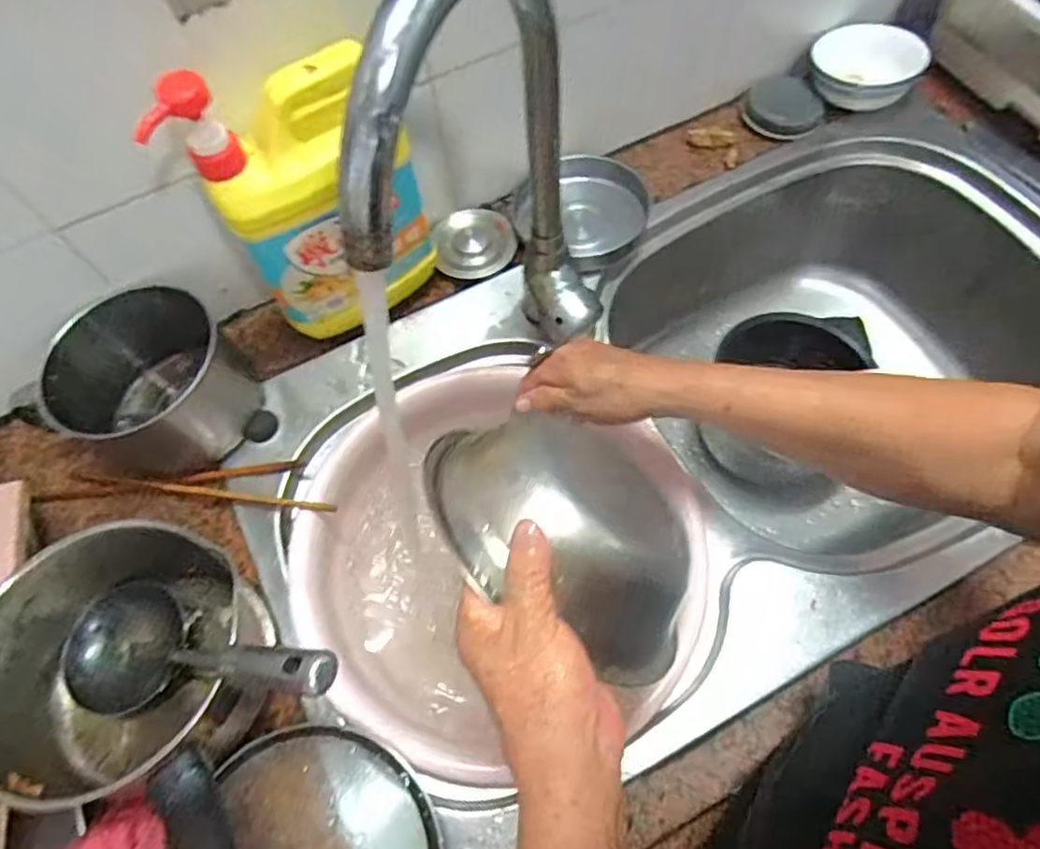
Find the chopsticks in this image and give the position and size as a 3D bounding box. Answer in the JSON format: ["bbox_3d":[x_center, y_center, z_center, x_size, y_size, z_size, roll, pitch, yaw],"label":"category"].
[{"bbox_3d":[-0.282,0.048,0.552,0.269,0.014,0.044,0,52,11],"label":"chopsticks"}]

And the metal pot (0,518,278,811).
[{"bbox_3d":[-0.271,0.163,0.439,0.175,0.105,0.150,9,66,7],"label":"metal pot"}]

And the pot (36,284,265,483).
[{"bbox_3d":[-0.304,-0.029,0.546,0.126,0.097,0.137,-1,65,3],"label":"pot"}]

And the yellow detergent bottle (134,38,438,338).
[{"bbox_3d":[-0.148,-0.165,0.511,0.145,0.251,0.066,-28,67,-9],"label":"yellow detergent bottle"}]

